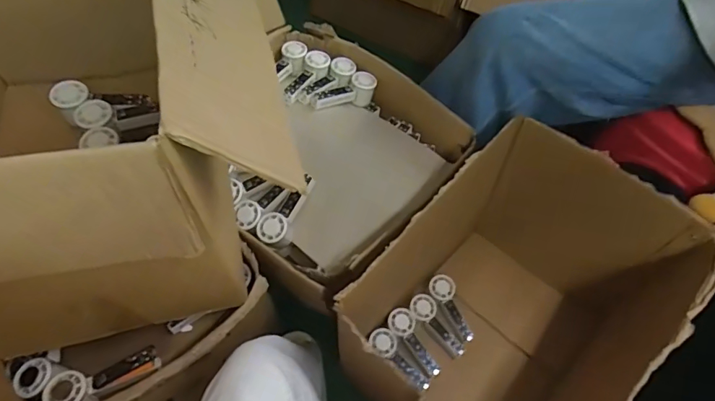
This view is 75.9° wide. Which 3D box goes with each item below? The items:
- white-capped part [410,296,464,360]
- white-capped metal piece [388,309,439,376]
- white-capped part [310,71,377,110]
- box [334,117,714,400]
[{"bbox_3d":[0.170,0.269,0.982,0.057,0.025,0.149,-36,85,-21],"label":"white-capped part"},{"bbox_3d":[0.117,0.297,0.958,0.055,0.022,0.150,-29,82,-18],"label":"white-capped metal piece"},{"bbox_3d":[-0.029,-0.234,1.012,0.150,0.055,0.044,-21,61,-14],"label":"white-capped part"},{"bbox_3d":[0.251,0.194,0.822,0.388,0.435,0.526,38,64,20],"label":"box"}]

